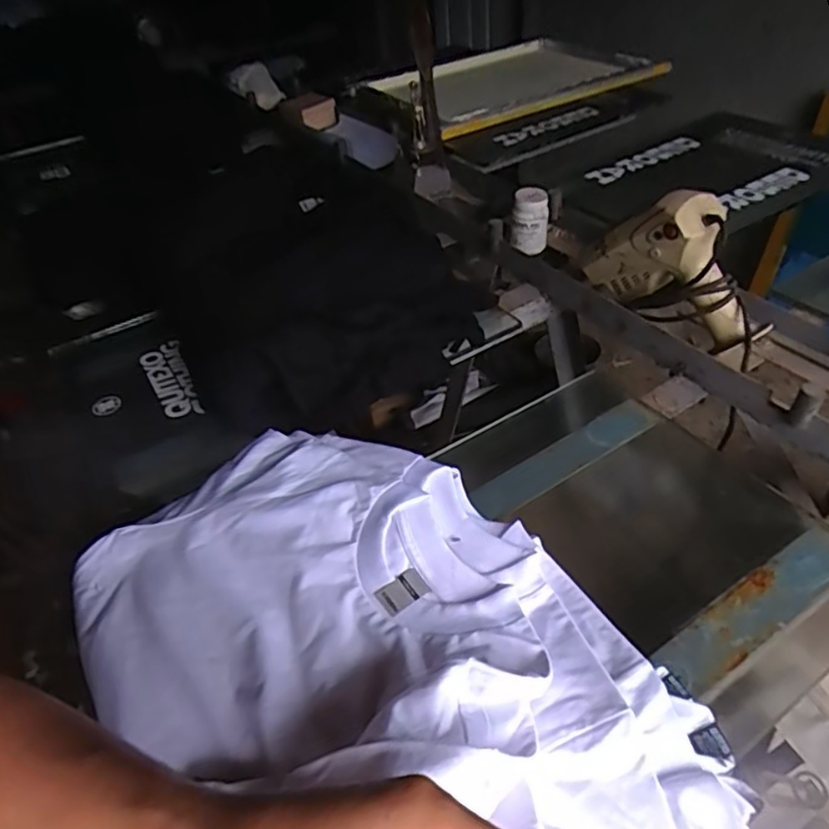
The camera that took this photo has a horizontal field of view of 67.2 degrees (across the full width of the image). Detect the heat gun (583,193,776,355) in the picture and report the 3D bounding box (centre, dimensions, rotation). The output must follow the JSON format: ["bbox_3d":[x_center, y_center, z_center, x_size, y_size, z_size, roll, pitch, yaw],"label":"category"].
[{"bbox_3d":[0.366,-0.216,0.906,0.072,0.199,0.308,-26,46,-21],"label":"heat gun"}]

